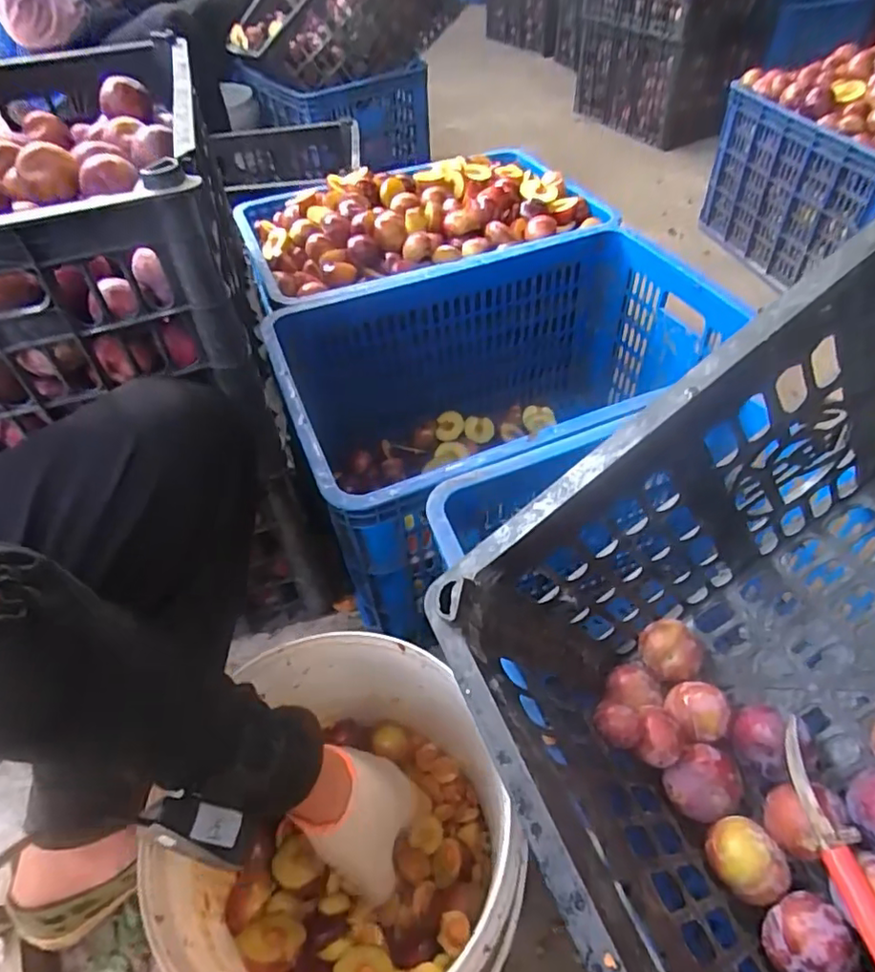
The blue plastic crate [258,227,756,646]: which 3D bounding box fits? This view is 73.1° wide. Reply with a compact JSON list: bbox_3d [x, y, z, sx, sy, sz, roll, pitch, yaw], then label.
[{"bbox_3d":[0.097,-0.095,0.794,0.541,0.277,0.364,-19,51,-12],"label":"blue plastic crate"}]

